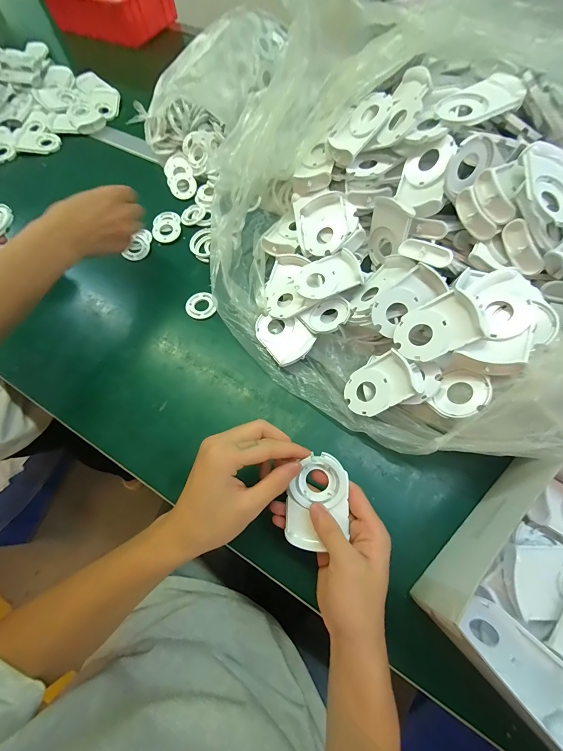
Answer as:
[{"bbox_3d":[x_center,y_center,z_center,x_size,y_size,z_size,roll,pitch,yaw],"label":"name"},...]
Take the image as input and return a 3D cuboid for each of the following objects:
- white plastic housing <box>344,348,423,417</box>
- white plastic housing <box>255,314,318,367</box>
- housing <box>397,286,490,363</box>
[{"bbox_3d":[0.108,0.010,0.342,0.079,0.016,0.058,-34,52,24],"label":"white plastic housing"},{"bbox_3d":[0.002,-0.053,0.401,0.054,0.019,0.081,-32,69,-12],"label":"white plastic housing"},{"bbox_3d":[0.157,-0.047,0.314,0.077,0.013,0.057,-26,64,30],"label":"housing"}]

